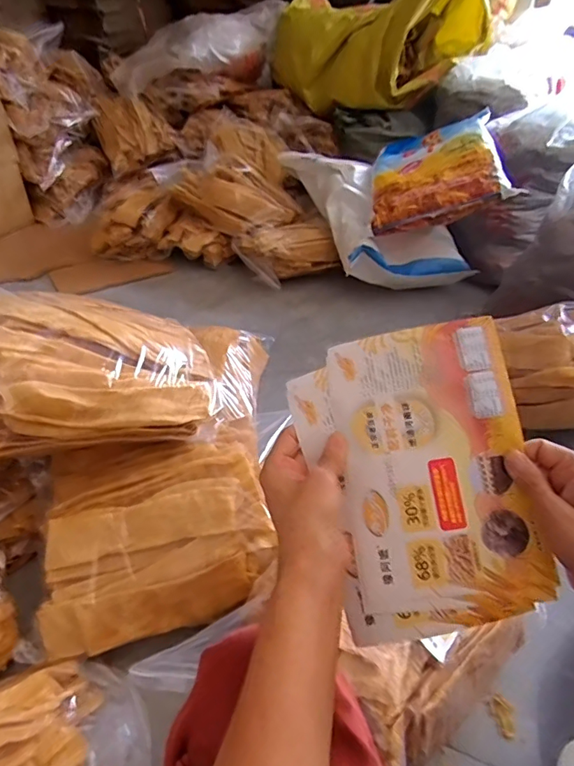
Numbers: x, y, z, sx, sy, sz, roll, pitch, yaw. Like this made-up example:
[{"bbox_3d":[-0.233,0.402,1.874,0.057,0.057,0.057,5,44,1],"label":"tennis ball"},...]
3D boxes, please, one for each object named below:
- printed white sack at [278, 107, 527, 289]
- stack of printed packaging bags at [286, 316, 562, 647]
[{"bbox_3d":[0.391,-0.636,1.653,0.554,0.387,0.735,-12,42,-16],"label":"printed white sack"},{"bbox_3d":[0.104,0.070,0.378,0.164,0.010,0.226,-14,78,7],"label":"stack of printed packaging bags"}]

